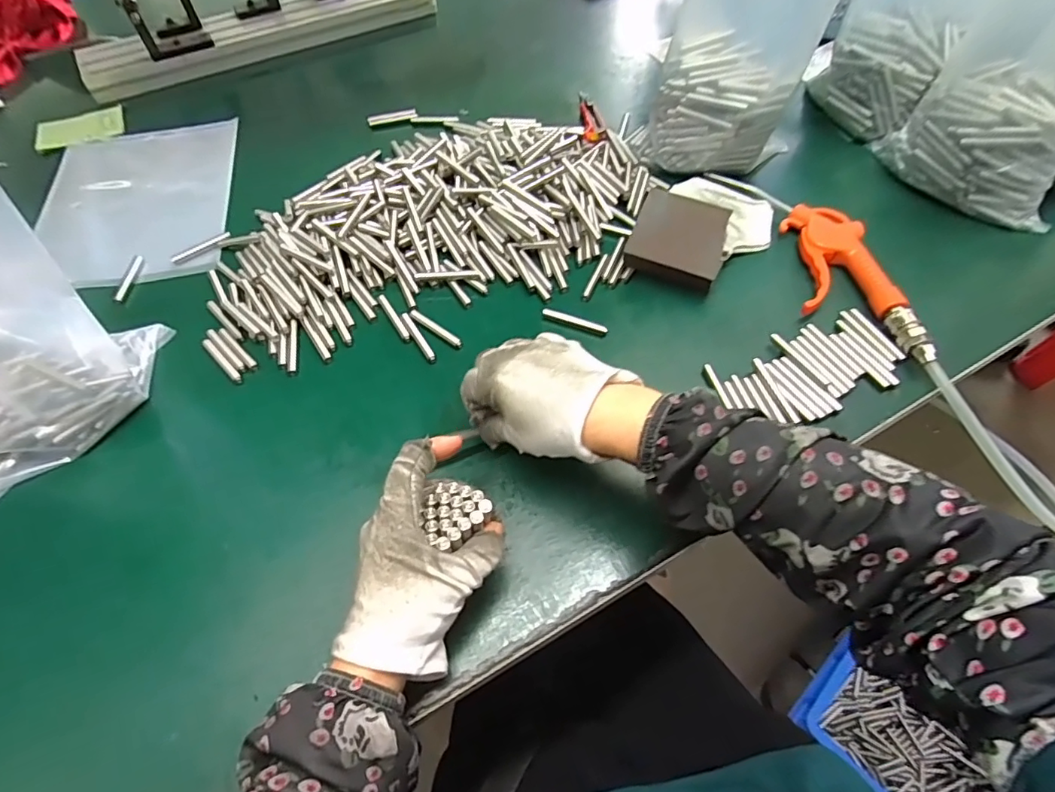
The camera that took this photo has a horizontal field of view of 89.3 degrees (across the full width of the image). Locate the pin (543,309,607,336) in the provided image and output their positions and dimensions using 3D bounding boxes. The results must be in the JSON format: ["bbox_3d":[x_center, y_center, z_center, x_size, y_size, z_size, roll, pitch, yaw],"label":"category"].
[{"bbox_3d":[0.041,-0.064,0.458,0.057,0.007,0.007,17,56,15],"label":"pin"}]

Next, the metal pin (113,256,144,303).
[{"bbox_3d":[-0.381,-0.112,0.509,0.008,0.008,0.060,-5,53,-1],"label":"metal pin"}]

